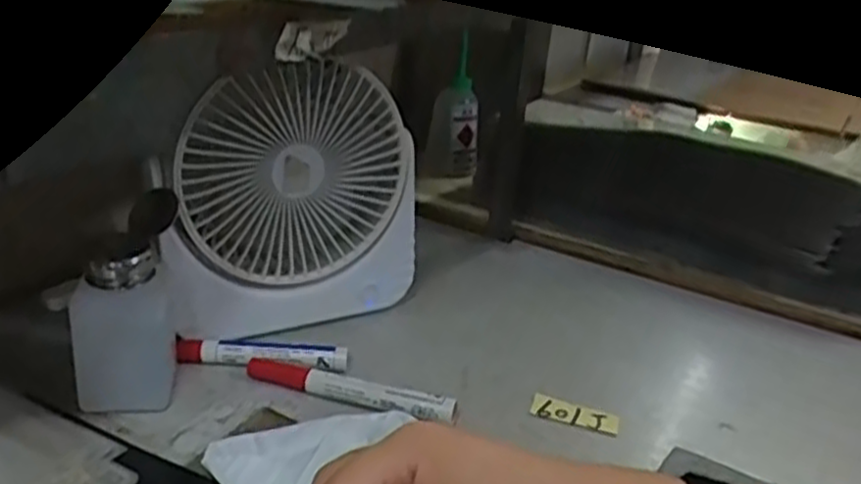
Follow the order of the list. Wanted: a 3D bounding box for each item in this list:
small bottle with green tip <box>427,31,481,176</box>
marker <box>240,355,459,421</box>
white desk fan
[{"bbox_3d":[0.028,-0.152,0.898,0.055,0.147,0.058,3,23,-1],"label":"small bottle with green tip"},{"bbox_3d":[-0.053,0.094,0.504,0.139,0.018,0.016,11,24,18],"label":"marker"},{"bbox_3d":[-0.092,-0.026,0.548,0.172,0.191,0.053,-5,25,-18],"label":"white desk fan"}]

